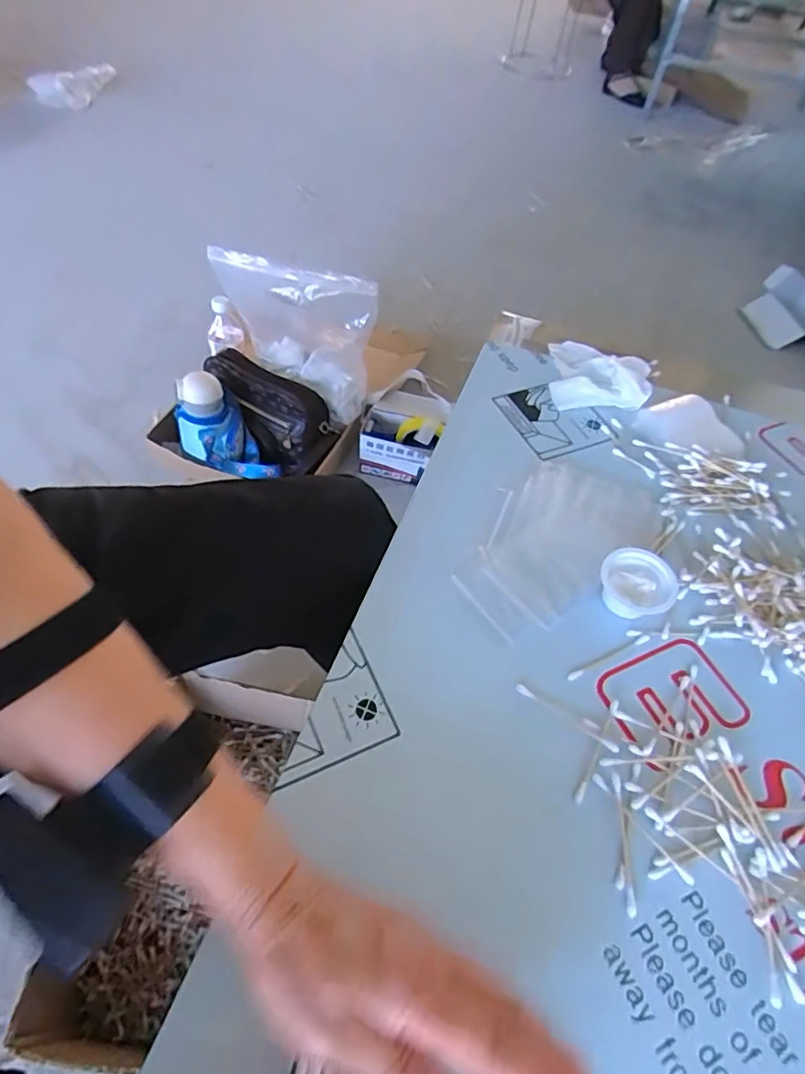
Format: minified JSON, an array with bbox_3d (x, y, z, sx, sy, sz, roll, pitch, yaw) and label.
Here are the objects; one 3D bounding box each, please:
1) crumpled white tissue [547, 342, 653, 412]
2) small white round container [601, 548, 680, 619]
[{"bbox_3d":[0.198,-0.177,0.577,0.094,0.039,0.107,5,54,1],"label":"crumpled white tissue"},{"bbox_3d":[0.176,0.036,0.424,0.053,0.025,0.046,29,58,17],"label":"small white round container"}]

